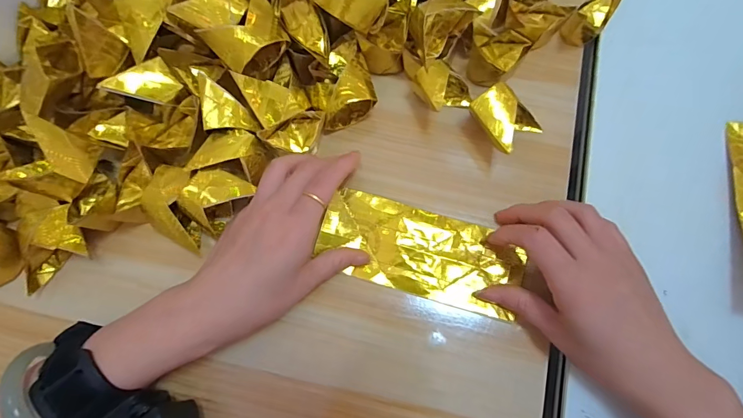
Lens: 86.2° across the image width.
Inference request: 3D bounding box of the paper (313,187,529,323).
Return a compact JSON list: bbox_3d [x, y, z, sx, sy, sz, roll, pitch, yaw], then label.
[{"bbox_3d":[0.037,0.033,0.297,0.147,0.009,0.063,21,80,5],"label":"paper"}]

